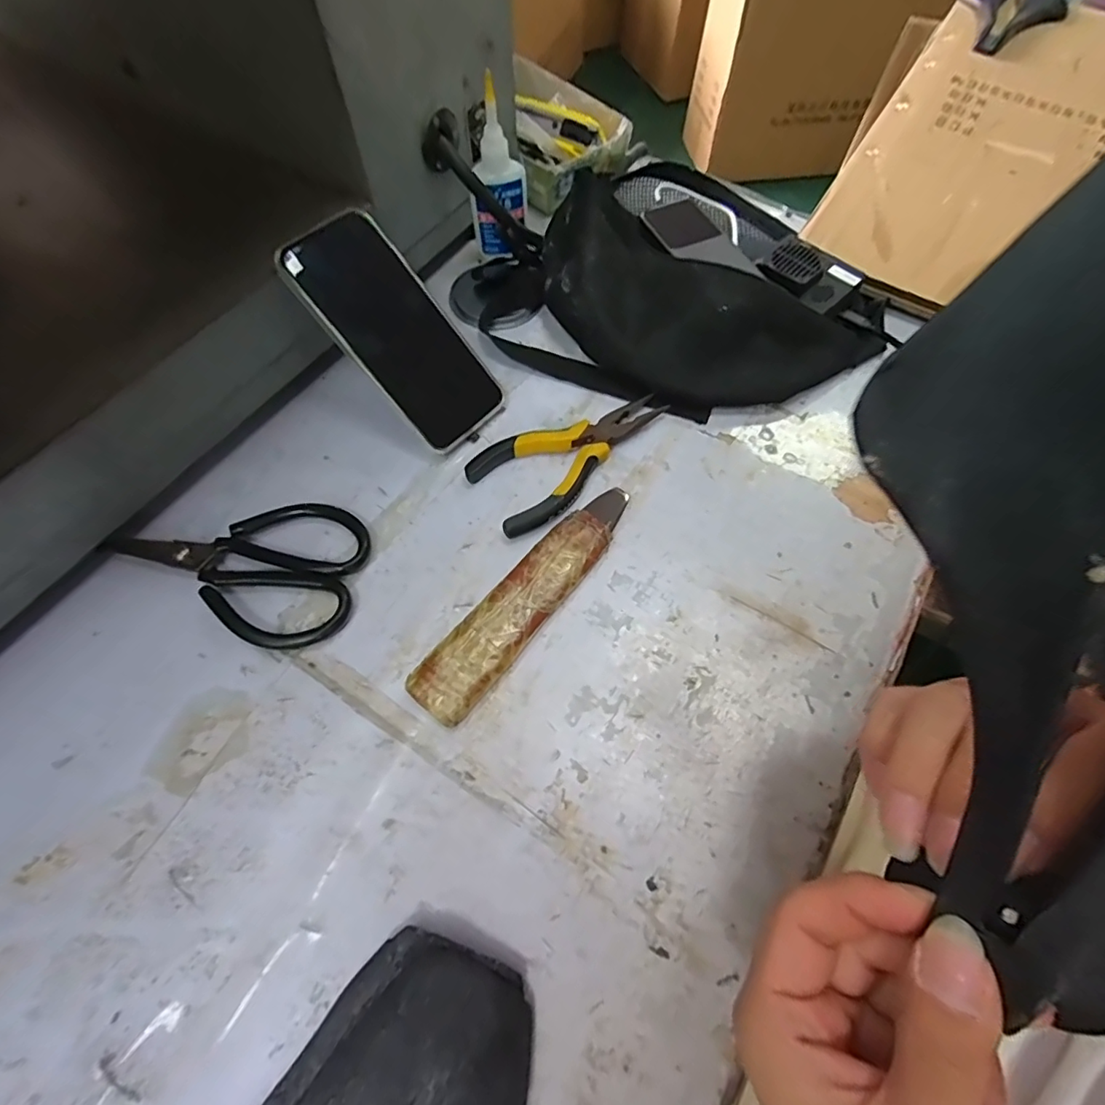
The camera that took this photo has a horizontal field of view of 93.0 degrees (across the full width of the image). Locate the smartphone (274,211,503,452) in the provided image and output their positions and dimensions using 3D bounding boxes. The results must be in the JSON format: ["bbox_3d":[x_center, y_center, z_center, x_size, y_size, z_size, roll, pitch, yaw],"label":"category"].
[{"bbox_3d":[-0.108,-0.154,0.373,0.078,0.010,0.162,-46,108,-18],"label":"smartphone"}]

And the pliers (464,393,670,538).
[{"bbox_3d":[0.017,-0.071,0.384,0.149,0.017,0.069,-30,69,-12],"label":"pliers"}]

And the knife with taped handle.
[{"bbox_3d":[-0.013,0.026,0.337,0.039,0.019,0.186,37,71,16],"label":"knife with taped handle"}]

